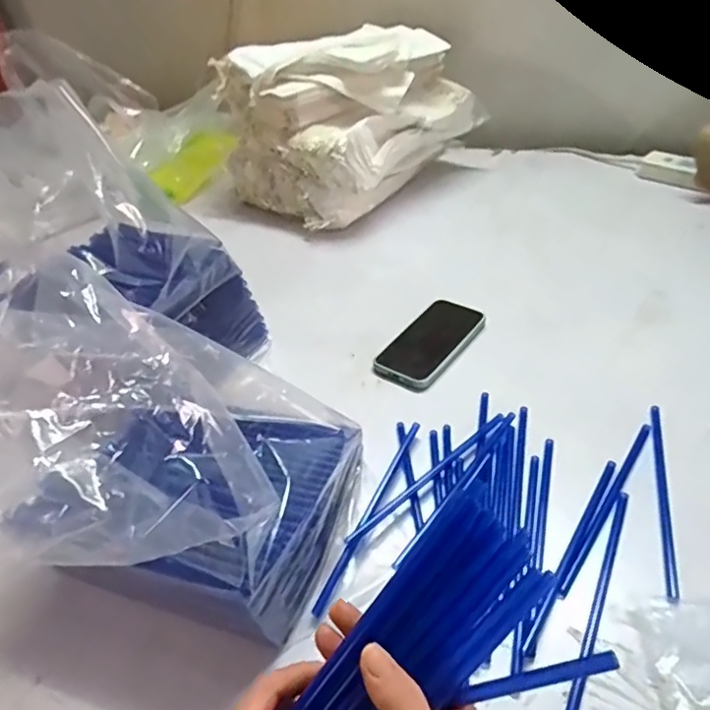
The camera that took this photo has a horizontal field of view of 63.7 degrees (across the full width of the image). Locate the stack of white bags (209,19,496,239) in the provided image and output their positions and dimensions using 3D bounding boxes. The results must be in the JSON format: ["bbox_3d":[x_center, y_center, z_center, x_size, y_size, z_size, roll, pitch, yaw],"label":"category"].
[{"bbox_3d":[-0.002,-0.430,1.041,0.399,0.235,0.295,-34,47,-29],"label":"stack of white bags"}]

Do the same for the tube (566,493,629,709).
[{"bbox_3d":[0.195,0.196,0.457,0.009,0.007,0.218,17,45,25],"label":"tube"}]

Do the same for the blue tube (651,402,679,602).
[{"bbox_3d":[0.283,0.124,0.527,0.009,0.004,0.221,9,42,17],"label":"blue tube"}]

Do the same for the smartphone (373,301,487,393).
[{"bbox_3d":[0.096,-0.017,0.715,0.083,0.007,0.162,23,47,30],"label":"smartphone"}]

